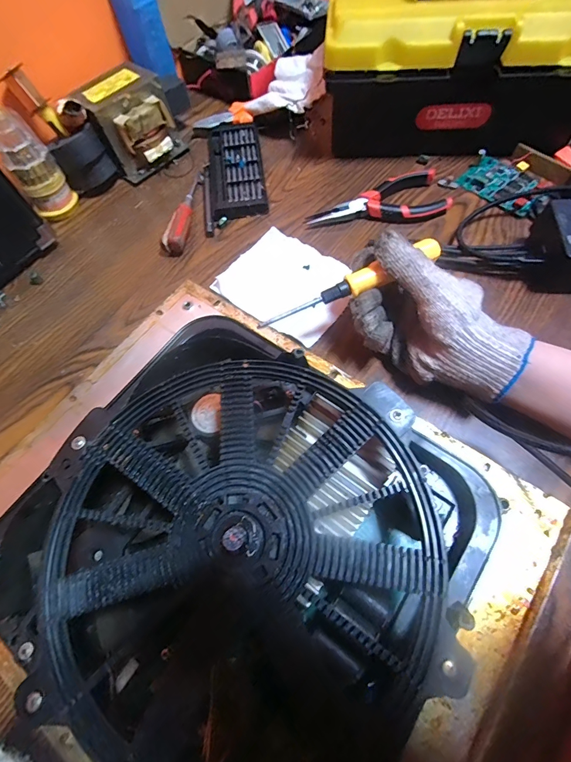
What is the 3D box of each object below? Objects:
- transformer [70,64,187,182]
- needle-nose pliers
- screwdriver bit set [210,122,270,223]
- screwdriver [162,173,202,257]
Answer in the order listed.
[{"bbox_3d":[-0.182,-0.310,0.441,0.094,0.081,0.076,-39,69,-13],"label":"transformer"},{"bbox_3d":[0.099,-0.199,0.405,0.154,0.017,0.060,-11,65,-2],"label":"needle-nose pliers"},{"bbox_3d":[-0.060,-0.262,0.447,0.066,0.014,0.158,-8,65,0],"label":"screwdriver bit set"},{"bbox_3d":[-0.116,-0.200,0.419,0.022,0.025,0.128,2,66,4],"label":"screwdriver"}]

